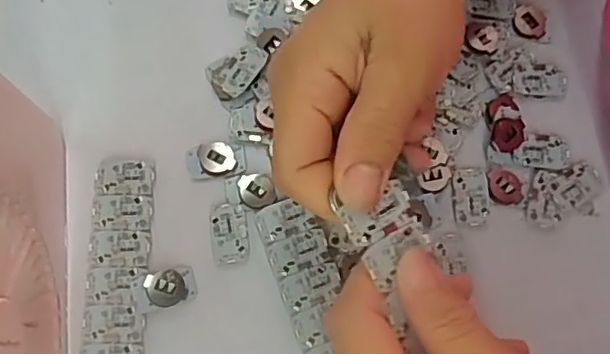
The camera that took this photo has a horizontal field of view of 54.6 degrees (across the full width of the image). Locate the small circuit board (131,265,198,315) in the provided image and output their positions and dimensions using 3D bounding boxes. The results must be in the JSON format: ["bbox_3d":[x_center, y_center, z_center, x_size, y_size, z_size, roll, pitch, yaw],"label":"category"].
[{"bbox_3d":[-0.069,0.055,0.289,0.030,0.004,0.018,-14,75,-5],"label":"small circuit board"}]

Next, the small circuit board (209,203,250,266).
[{"bbox_3d":[-0.038,0.028,0.297,0.019,0.004,0.030,-8,75,-4],"label":"small circuit board"}]

